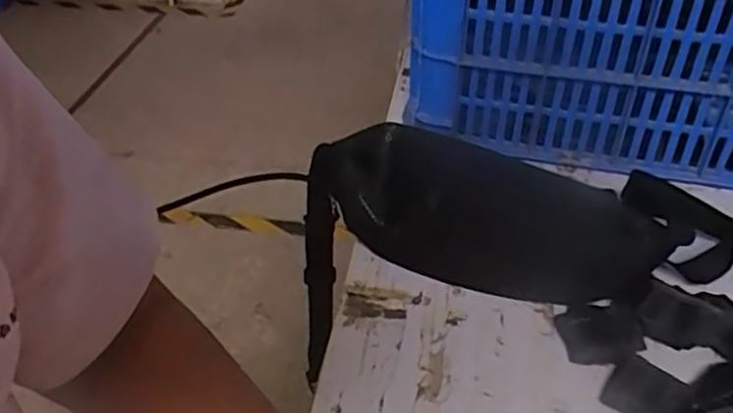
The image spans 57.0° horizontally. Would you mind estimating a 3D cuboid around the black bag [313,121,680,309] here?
[{"bbox_3d":[0.093,0.004,0.562,0.282,0.080,0.107,11,39,14],"label":"black bag"}]

